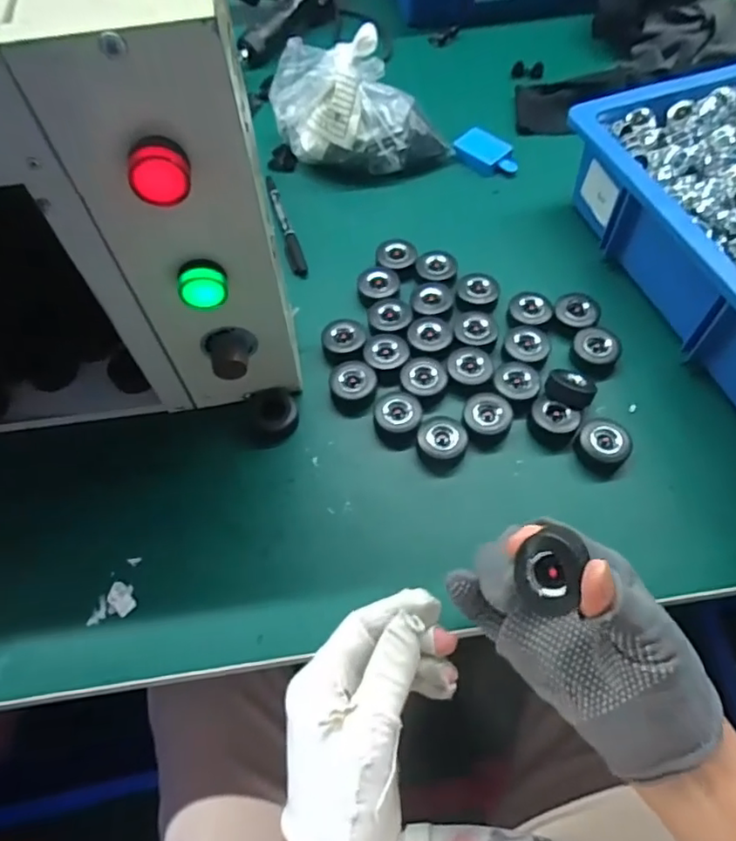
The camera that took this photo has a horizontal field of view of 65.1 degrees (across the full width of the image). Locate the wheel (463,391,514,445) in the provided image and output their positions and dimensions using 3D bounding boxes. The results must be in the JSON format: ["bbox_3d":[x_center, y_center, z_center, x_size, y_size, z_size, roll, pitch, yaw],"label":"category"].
[{"bbox_3d":[0.093,-0.002,0.448,0.035,0.019,0.035,-1,62,2],"label":"wheel"}]

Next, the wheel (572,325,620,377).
[{"bbox_3d":[0.189,-0.057,0.478,0.039,0.022,0.035,27,66,15],"label":"wheel"}]

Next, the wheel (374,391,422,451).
[{"bbox_3d":[0.023,0.000,0.452,0.036,0.023,0.039,-1,62,2],"label":"wheel"}]

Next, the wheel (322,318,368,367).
[{"bbox_3d":[-0.020,-0.068,0.487,0.036,0.017,0.040,3,62,4],"label":"wheel"}]

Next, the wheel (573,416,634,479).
[{"bbox_3d":[0.181,0.019,0.439,0.040,0.022,0.039,-1,62,2],"label":"wheel"}]

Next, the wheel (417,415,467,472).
[{"bbox_3d":[0.056,0.018,0.442,0.037,0.028,0.033,12,63,8],"label":"wheel"}]

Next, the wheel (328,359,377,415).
[{"bbox_3d":[-0.012,-0.027,0.469,0.036,0.023,0.038,-5,62,0],"label":"wheel"}]

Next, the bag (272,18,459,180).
[{"bbox_3d":[0.001,-0.317,0.581,0.155,0.088,0.108,-9,62,-3],"label":"bag"}]

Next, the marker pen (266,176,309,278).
[{"bbox_3d":[-0.083,-0.197,0.568,0.015,0.014,0.145,-16,63,-6],"label":"marker pen"}]

